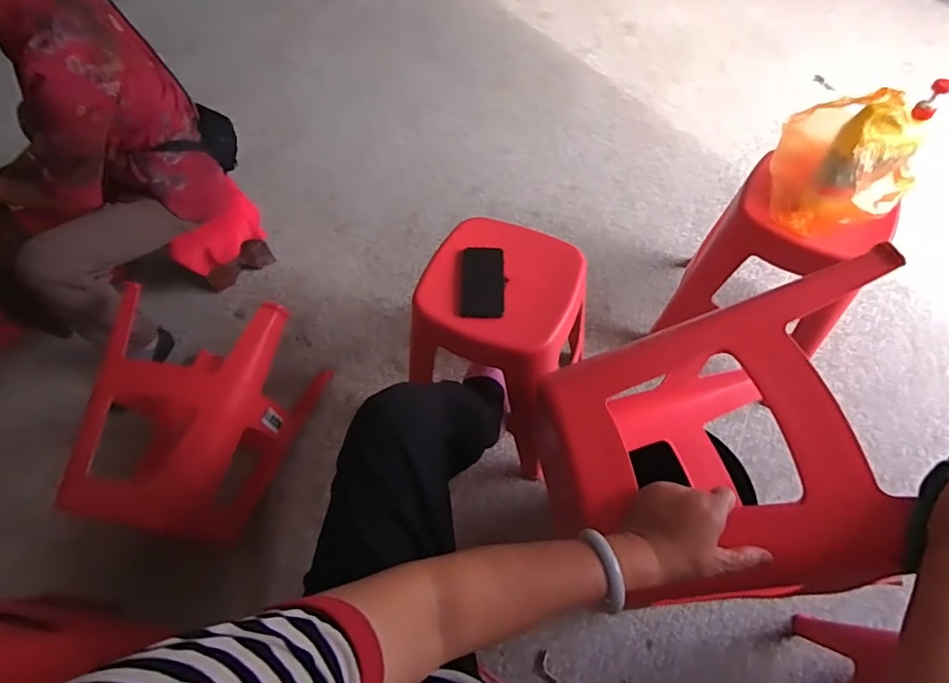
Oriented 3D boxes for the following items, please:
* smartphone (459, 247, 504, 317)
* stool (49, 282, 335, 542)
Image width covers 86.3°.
[{"bbox_3d":[0.016,-0.113,0.955,0.079,0.004,0.147,2,67,1],"label":"smartphone"},{"bbox_3d":[-0.629,0.185,1.161,0.353,0.373,0.494,10,59,7],"label":"stool"}]

